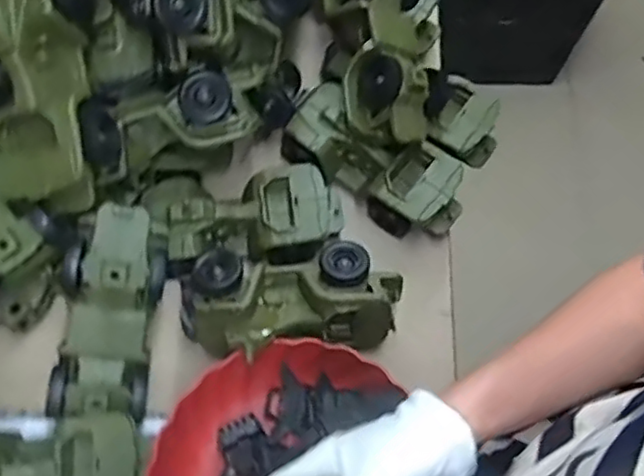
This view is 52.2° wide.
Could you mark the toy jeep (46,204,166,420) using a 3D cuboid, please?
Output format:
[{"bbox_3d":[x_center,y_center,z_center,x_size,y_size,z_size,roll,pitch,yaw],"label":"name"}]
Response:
[{"bbox_3d":[-0.175,0.065,0.555,0.078,0.063,0.183,13,99,3],"label":"toy jeep"}]

